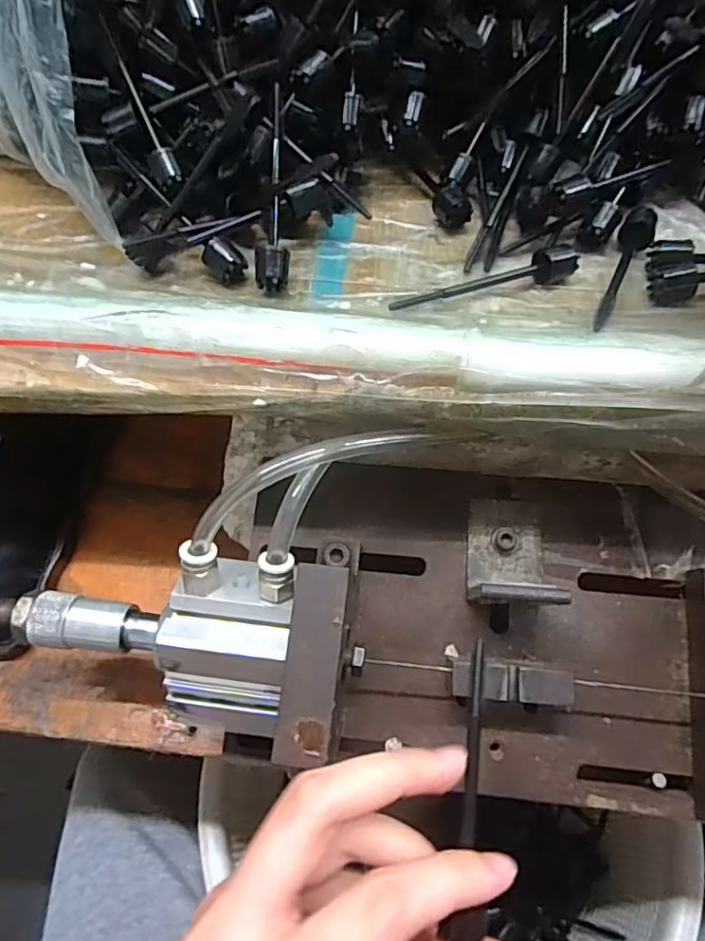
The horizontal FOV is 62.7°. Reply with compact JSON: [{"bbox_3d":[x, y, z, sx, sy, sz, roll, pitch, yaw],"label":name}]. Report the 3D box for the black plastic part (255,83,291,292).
[{"bbox_3d":[-0.033,-0.122,0.254,0.014,0.011,0.088,3,86,3],"label":"black plastic part"}]

